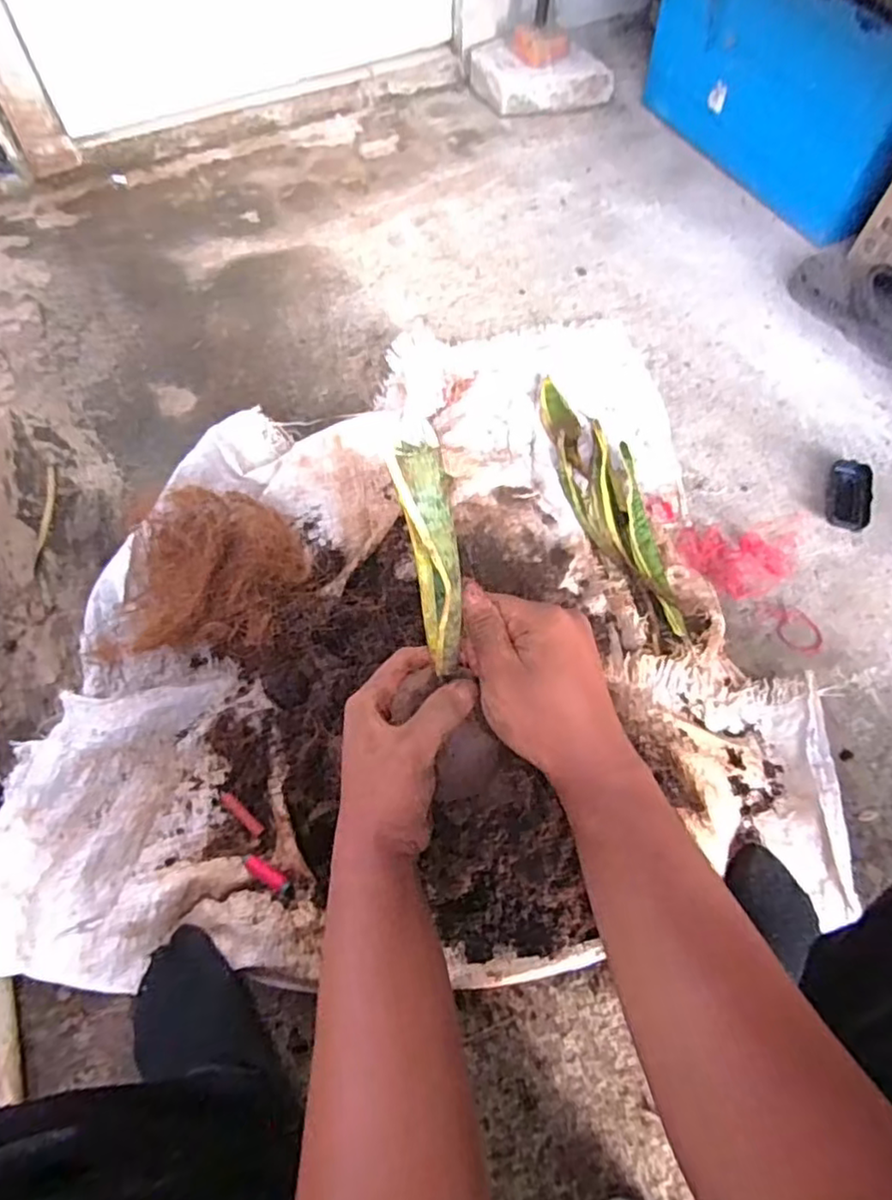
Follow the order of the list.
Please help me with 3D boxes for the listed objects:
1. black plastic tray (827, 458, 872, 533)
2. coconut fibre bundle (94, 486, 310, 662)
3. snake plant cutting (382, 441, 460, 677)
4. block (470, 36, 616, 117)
[{"bbox_3d":[0.551,-0.145,0.891,0.057,0.018,0.109,16,64,7],"label":"black plastic tray"},{"bbox_3d":[-0.286,-0.034,0.782,0.233,0.095,0.199,0,64,-1],"label":"coconut fibre bundle"},{"bbox_3d":[-0.006,-0.015,0.347,0.025,0.140,0.018,-15,37,-8],"label":"snake plant cutting"},{"bbox_3d":[0.185,-1.037,1.304,0.286,0.083,0.114,6,64,2],"label":"block"}]

